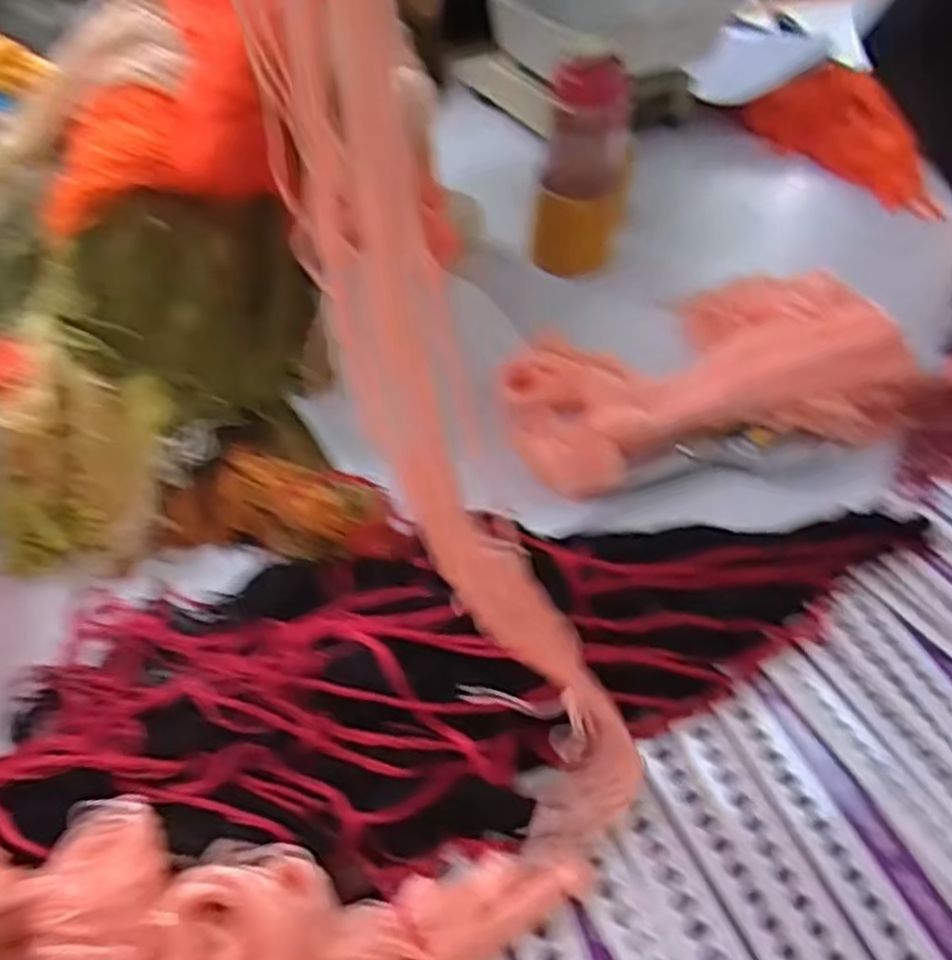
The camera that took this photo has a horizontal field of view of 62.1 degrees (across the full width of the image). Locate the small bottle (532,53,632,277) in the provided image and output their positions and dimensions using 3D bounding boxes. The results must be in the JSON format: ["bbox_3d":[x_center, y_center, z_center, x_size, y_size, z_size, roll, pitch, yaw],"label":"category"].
[{"bbox_3d":[0.103,-0.289,0.722,0.080,0.181,0.083,11,49,8],"label":"small bottle"}]

